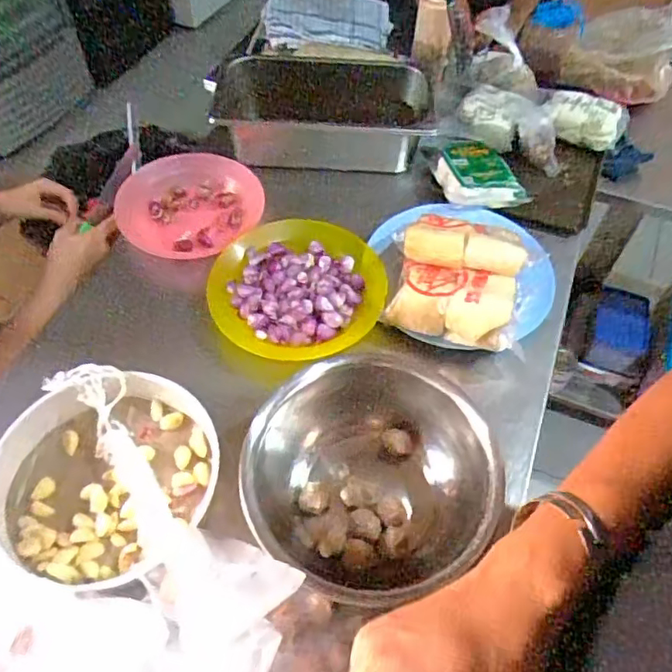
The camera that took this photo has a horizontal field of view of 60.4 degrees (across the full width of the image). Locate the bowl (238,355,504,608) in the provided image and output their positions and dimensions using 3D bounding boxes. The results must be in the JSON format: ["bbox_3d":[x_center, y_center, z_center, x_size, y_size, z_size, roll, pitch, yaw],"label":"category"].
[{"bbox_3d":[0.027,0.135,0.572,0.221,0.106,0.229,1,55,-1],"label":"bowl"}]

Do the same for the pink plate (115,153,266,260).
[{"bbox_3d":[-0.203,-0.185,0.821,0.201,0.040,0.178,-10,65,-14],"label":"pink plate"}]

